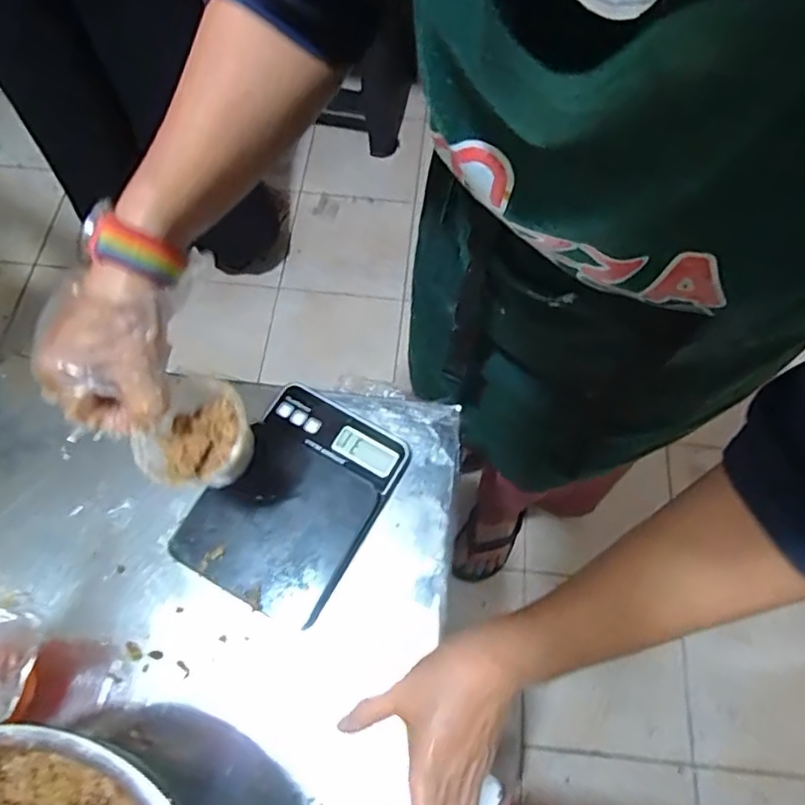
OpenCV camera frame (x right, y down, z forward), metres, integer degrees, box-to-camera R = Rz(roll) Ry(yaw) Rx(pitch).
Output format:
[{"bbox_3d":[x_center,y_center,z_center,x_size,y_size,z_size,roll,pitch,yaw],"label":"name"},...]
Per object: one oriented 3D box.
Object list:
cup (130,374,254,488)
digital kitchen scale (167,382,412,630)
[{"bbox_3d":[-0.130,0.023,0.387,0.075,0.031,0.068,18,66,7],"label":"cup"},{"bbox_3d":[-0.088,0.080,0.494,0.127,0.030,0.176,26,68,11],"label":"digital kitchen scale"}]

